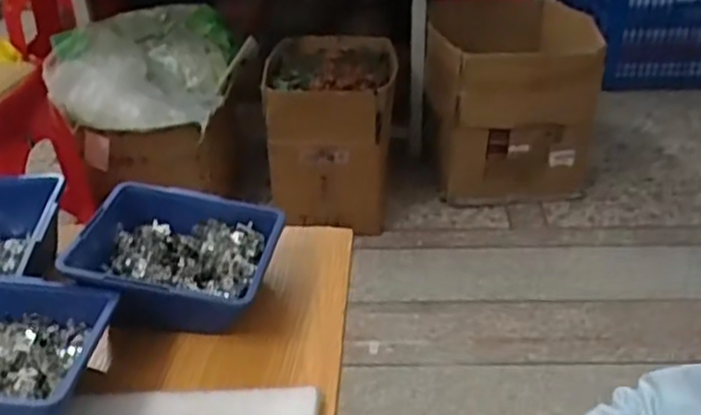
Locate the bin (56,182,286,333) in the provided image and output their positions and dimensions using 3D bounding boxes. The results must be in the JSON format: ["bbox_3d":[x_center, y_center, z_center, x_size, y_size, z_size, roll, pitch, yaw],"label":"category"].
[{"bbox_3d":[-0.130,0.041,0.548,0.140,0.059,0.120,5,32,9],"label":"bin"}]

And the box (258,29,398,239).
[{"bbox_3d":[-0.046,-0.164,1.822,0.315,0.409,0.262,-1,32,0],"label":"box"}]

